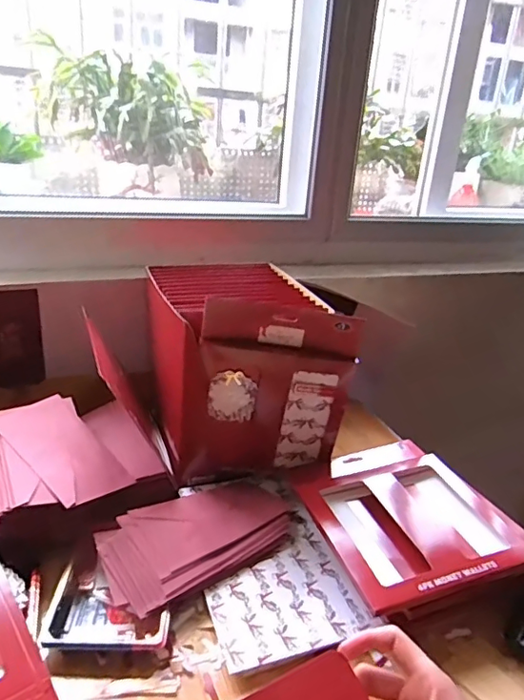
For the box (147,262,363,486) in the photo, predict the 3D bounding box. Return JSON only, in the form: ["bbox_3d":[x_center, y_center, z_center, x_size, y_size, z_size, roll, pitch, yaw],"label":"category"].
[{"bbox_3d":[-0.034,0.023,0.760,0.204,0.229,0.276,-6,26,-24],"label":"box"}]

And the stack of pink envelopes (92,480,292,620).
[{"bbox_3d":[-0.065,0.204,0.605,0.232,0.036,0.111,-15,30,-38],"label":"stack of pink envelopes"}]

